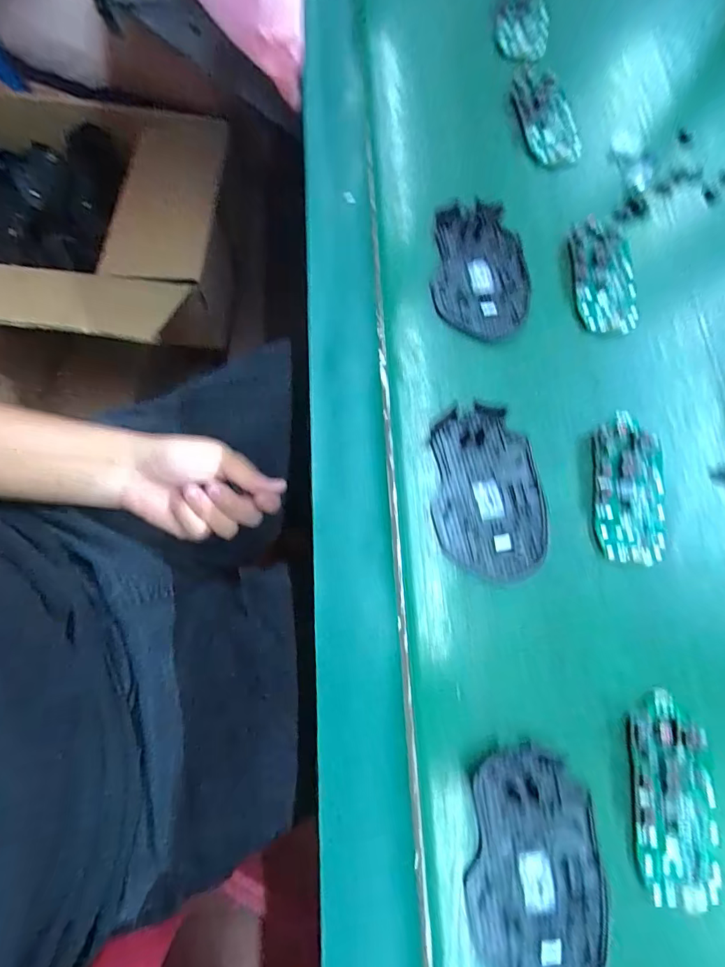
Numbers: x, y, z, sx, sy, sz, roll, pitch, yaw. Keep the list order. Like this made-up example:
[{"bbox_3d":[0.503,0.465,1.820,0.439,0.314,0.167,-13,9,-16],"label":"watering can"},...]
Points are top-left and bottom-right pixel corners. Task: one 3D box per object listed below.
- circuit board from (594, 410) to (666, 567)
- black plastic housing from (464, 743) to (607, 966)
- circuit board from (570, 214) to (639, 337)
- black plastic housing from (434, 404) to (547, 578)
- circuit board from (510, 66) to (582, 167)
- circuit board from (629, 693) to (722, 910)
[{"bbox_3d":[0.178,0.002,0.289,0.047,0.009,0.100,4,74,0],"label":"circuit board"},{"bbox_3d":[0.093,0.205,0.233,0.070,0.008,0.113,7,74,1],"label":"black plastic housing"},{"bbox_3d":[0.185,-0.159,0.334,0.048,0.009,0.093,-1,74,-2],"label":"circuit board"},{"bbox_3d":[0.083,0.005,0.288,0.071,0.007,0.112,-3,74,-2],"label":"black plastic housing"},{"bbox_3d":[0.160,-0.322,0.381,0.044,0.014,0.103,-10,75,-4],"label":"circuit board"},{"bbox_3d":[0.175,0.174,0.244,0.047,0.008,0.102,6,74,0],"label":"circuit board"}]

